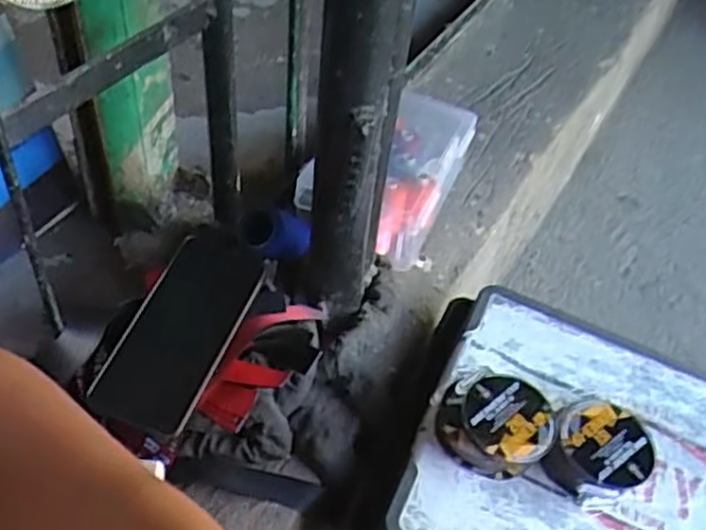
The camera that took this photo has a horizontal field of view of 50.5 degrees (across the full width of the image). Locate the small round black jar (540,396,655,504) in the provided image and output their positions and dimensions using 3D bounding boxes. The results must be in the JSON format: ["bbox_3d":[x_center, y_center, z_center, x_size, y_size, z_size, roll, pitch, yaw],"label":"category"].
[{"bbox_3d":[0.201,0.150,0.610,0.081,0.044,0.083,3,46,-3],"label":"small round black jar"}]

